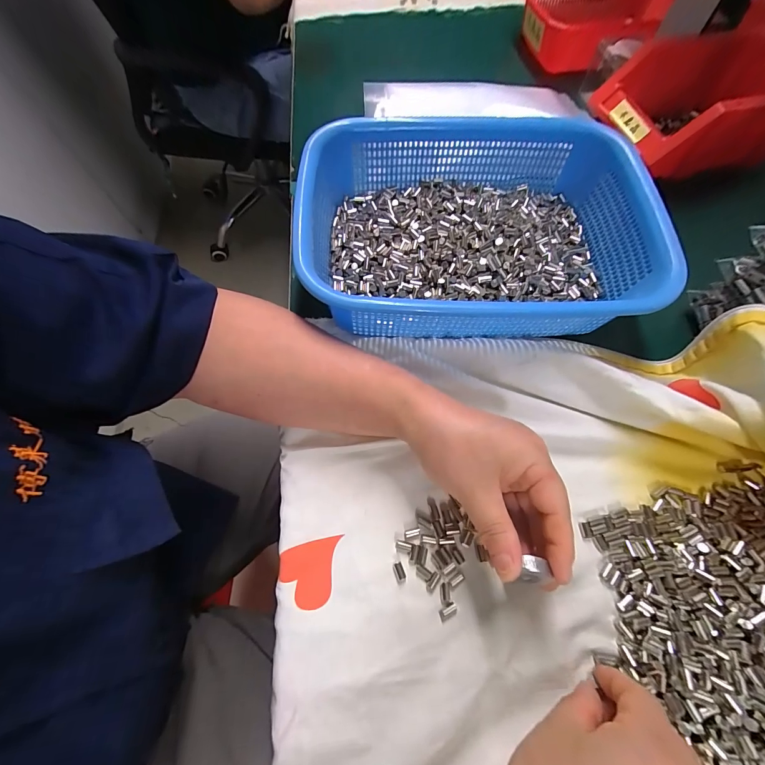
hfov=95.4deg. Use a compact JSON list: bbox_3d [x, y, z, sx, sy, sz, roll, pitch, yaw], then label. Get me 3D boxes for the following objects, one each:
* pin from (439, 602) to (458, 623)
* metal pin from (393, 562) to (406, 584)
[{"bbox_3d":[0.043,0.151,0.228,0.013,0.004,0.007,-32,71,-11],"label":"pin"},{"bbox_3d":[0.012,0.130,0.237,0.007,0.005,0.013,-19,69,-6],"label":"metal pin"}]

